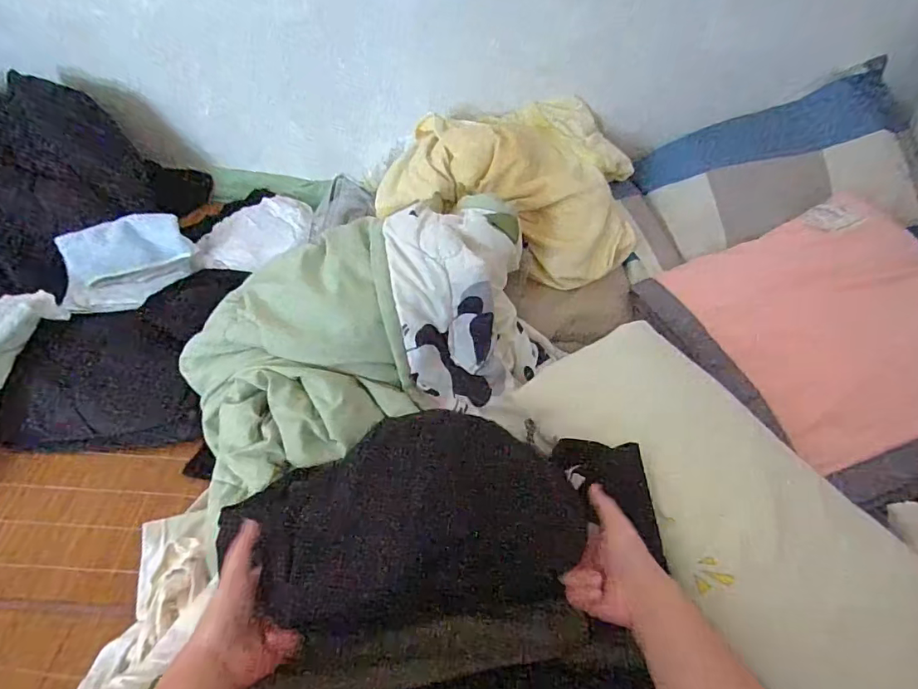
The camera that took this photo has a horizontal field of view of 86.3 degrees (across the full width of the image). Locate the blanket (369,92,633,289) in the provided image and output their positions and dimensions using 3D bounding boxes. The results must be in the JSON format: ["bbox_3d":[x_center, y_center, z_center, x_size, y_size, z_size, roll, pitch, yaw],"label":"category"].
[{"bbox_3d":[0.124,-0.302,0.862,0.402,0.130,0.346,24,52,14],"label":"blanket"}]

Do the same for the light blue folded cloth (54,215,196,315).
[{"bbox_3d":[-0.546,-0.126,0.819,0.189,0.076,0.163,-23,56,-22],"label":"light blue folded cloth"}]

